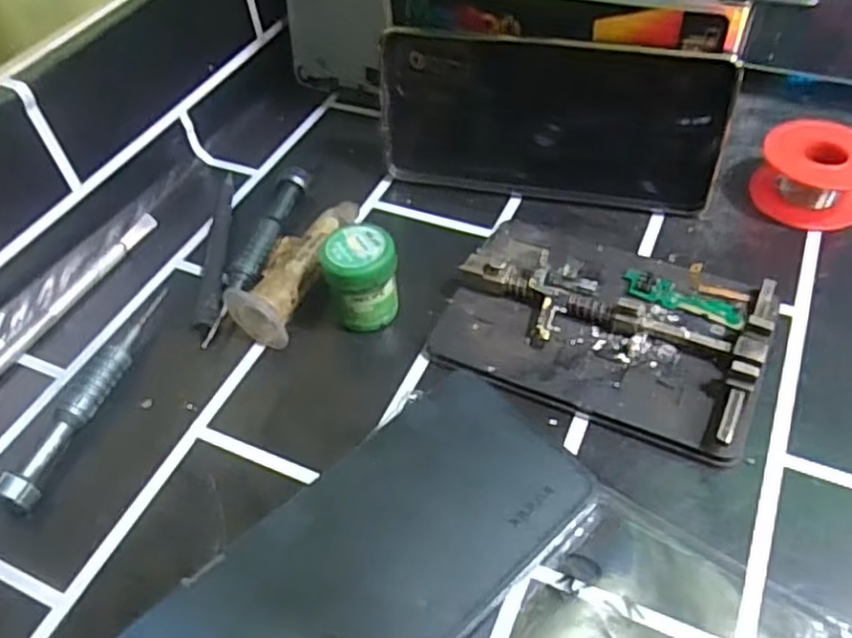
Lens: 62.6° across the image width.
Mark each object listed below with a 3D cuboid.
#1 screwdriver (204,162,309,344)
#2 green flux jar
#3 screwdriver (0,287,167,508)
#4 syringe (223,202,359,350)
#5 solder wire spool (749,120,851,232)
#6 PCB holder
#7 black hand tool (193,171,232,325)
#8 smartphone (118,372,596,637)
[{"bbox_3d":[-0.082,-0.033,0.340,0.014,0.016,0.111,8,50,12],"label":"screwdriver"},{"bbox_3d":[-0.028,-0.017,0.306,0.031,0.041,0.028,-16,50,-8],"label":"green flux jar"},{"bbox_3d":[-0.139,0.027,0.293,0.015,0.017,0.112,10,51,14],"label":"screwdriver"},{"bbox_3d":[-0.062,-0.029,0.329,0.031,0.025,0.086,10,51,13],"label":"syringe"},{"bbox_3d":[0.190,-0.070,0.341,0.052,0.030,0.052,-2,49,3],"label":"solder wire spool"},{"bbox_3d":[0.074,-0.001,0.296,0.126,0.022,0.091,18,53,19],"label":"PCB holder"},{"bbox_3d":[-0.105,-0.037,0.349,0.012,0.011,0.107,-7,49,-1],"label":"black hand tool"},{"bbox_3d":[-0.023,0.083,0.236,0.162,0.006,0.075,-31,54,-21],"label":"smartphone"}]

